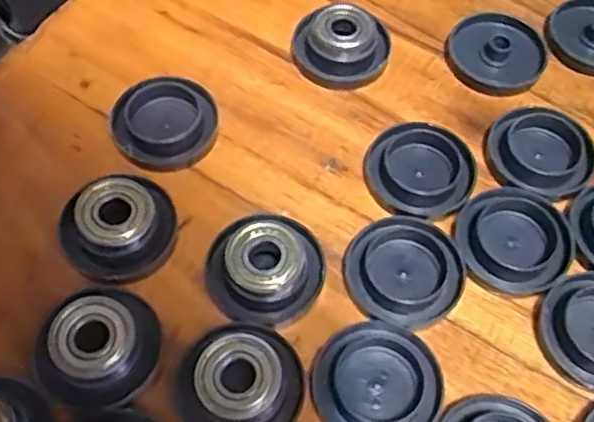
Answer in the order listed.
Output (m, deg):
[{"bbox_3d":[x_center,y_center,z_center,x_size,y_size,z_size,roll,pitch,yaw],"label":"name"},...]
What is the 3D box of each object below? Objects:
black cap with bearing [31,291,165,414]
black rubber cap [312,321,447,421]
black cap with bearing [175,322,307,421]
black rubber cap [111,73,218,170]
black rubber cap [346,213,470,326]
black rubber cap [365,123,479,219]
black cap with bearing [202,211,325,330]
[{"bbox_3d":[-0.050,0.036,0.180,0.031,0.016,0.027,-20,62,-12],"label":"black cap with bearing"},{"bbox_3d":[0.021,0.045,0.183,0.033,0.006,0.031,0,60,-1],"label":"black rubber cap"},{"bbox_3d":[-0.014,0.044,0.175,0.029,0.016,0.027,0,60,-1],"label":"black cap with bearing"},{"bbox_3d":[-0.041,-0.028,0.221,0.030,0.009,0.032,0,60,-1],"label":"black rubber cap"},{"bbox_3d":[0.030,0.017,0.198,0.032,0.006,0.030,0,60,-1],"label":"black rubber cap"},{"bbox_3d":[0.037,-0.013,0.214,0.030,0.008,0.032,0,60,-1],"label":"black rubber cap"},{"bbox_3d":[-0.008,0.016,0.194,0.031,0.014,0.027,-27,64,-15],"label":"black cap with bearing"}]

